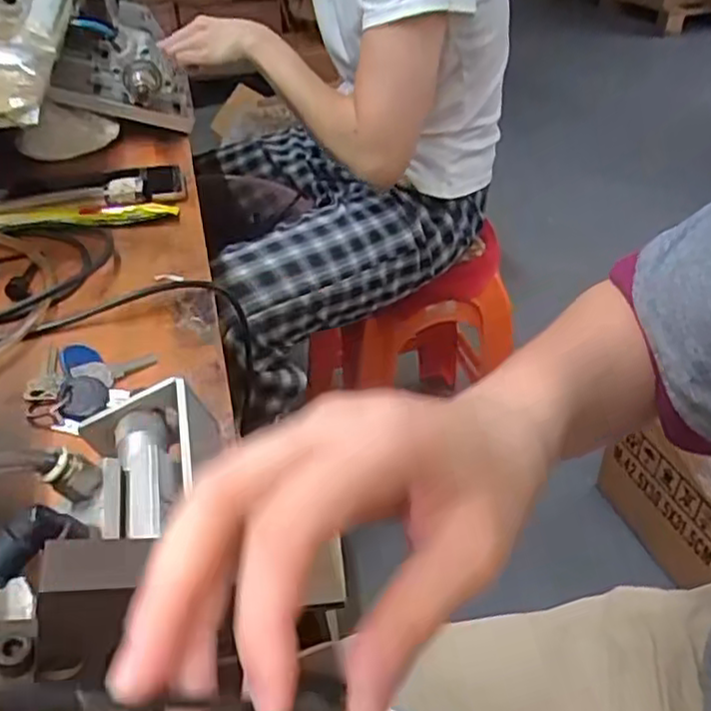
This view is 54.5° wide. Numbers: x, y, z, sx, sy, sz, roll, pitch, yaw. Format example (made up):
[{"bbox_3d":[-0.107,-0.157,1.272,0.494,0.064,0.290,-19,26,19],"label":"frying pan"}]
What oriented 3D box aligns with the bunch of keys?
[{"bbox_3d":[-0.179,0.018,0.446,0.069,0.017,0.076,1,38,4],"label":"bunch of keys"}]

